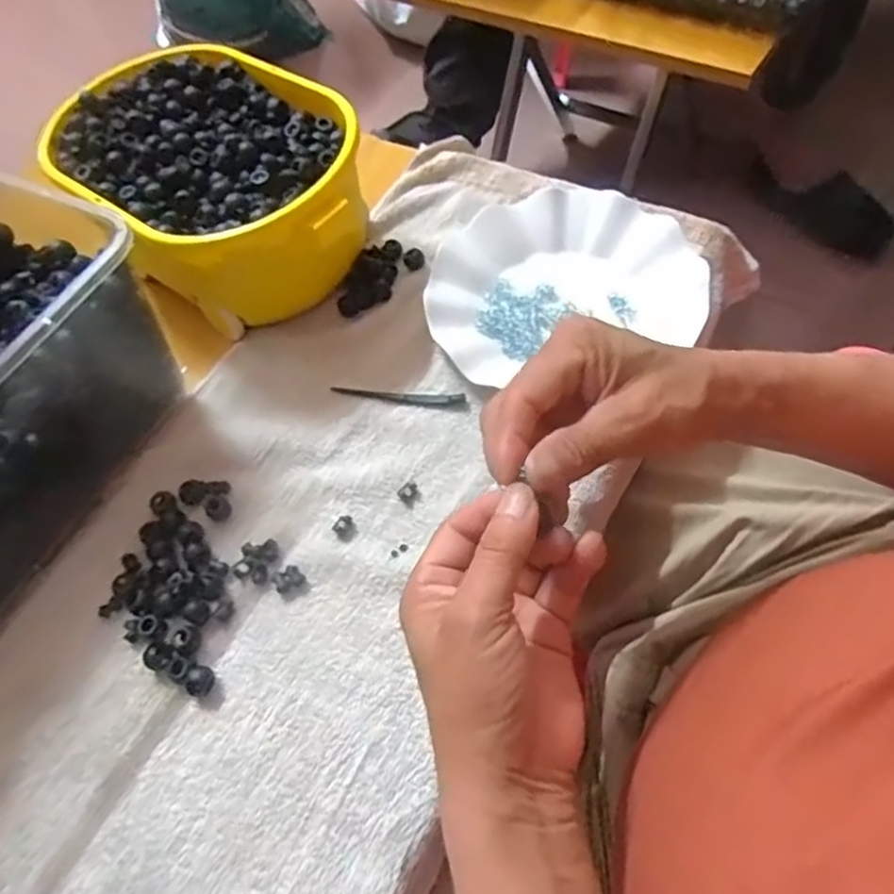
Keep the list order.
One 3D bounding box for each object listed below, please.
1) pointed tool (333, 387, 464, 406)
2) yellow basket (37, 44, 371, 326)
[{"bbox_3d":[-0.032,-0.034,0.465,0.089,0.005,0.009,3,60,10],"label":"pointed tool"},{"bbox_3d":[-0.157,-0.182,0.504,0.168,0.093,0.228,-40,62,-16],"label":"yellow basket"}]

